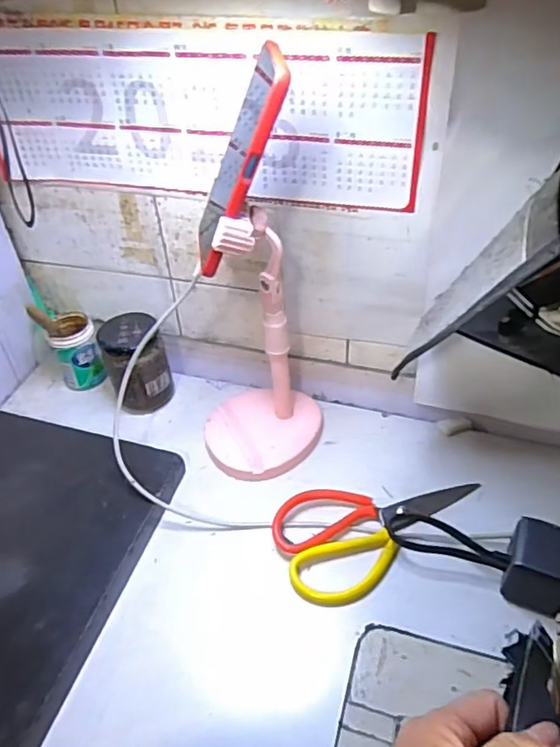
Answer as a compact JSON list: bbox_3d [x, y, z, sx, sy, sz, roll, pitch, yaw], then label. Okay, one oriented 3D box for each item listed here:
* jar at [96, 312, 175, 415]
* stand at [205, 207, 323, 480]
[{"bbox_3d":[-0.158,-0.008,0.643,0.064,0.102,0.066,-2,41,2],"label":"jar"},{"bbox_3d":[-0.023,-0.030,0.535,0.120,0.263,0.119,-4,41,1],"label":"stand"}]

